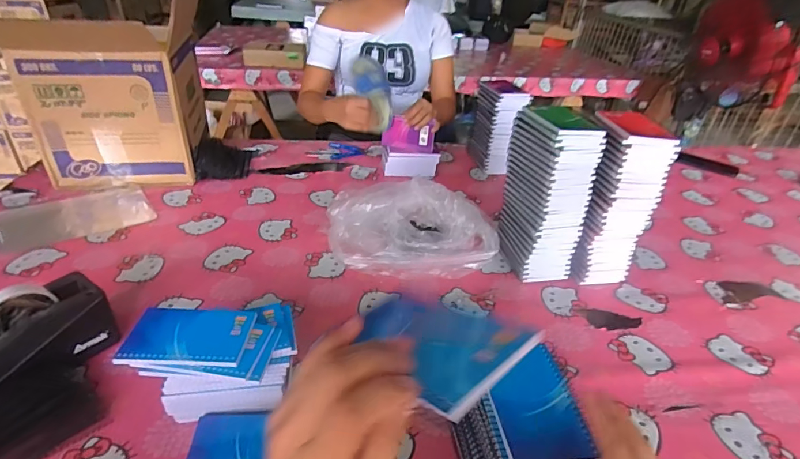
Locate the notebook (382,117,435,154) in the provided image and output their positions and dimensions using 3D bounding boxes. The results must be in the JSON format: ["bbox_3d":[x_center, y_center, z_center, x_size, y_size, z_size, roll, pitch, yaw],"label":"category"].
[{"bbox_3d":[0.023,-0.235,1.134,0.128,0.086,0.012,7,1,3],"label":"notebook"}]

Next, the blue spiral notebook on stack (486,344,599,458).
[{"bbox_3d":[0.126,0.164,0.426,0.080,0.011,0.124,1,32,-6],"label":"blue spiral notebook on stack"}]

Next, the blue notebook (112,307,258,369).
[{"bbox_3d":[-0.232,0.117,0.501,0.123,0.013,0.080,4,32,-1],"label":"blue notebook"}]

